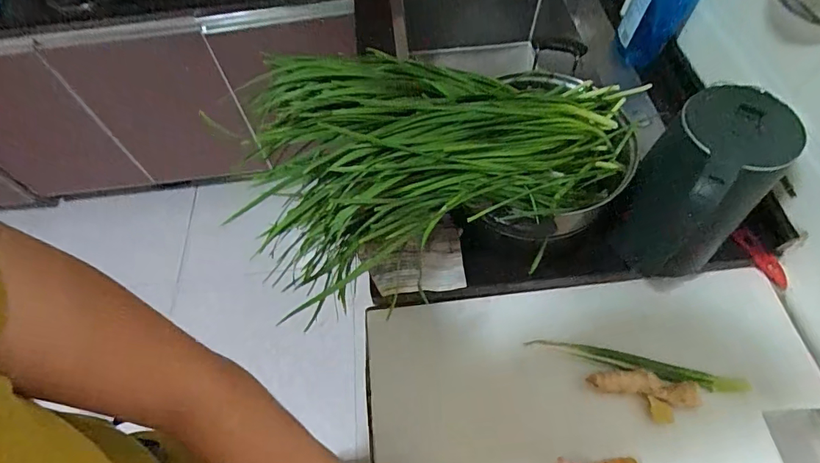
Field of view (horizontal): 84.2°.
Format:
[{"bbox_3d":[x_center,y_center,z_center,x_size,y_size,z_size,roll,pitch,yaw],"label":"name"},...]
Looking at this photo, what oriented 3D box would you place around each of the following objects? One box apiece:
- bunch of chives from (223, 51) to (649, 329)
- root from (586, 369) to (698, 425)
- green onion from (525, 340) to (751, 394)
[{"bbox_3d":[0.060,-0.093,0.554,0.479,0.176,0.237,-15,58,-6],"label":"bunch of chives"},{"bbox_3d":[0.298,0.208,0.586,0.134,0.030,0.057,13,60,12],"label":"root"},{"bbox_3d":[0.302,0.182,0.614,0.269,0.024,0.026,12,59,11],"label":"green onion"}]

